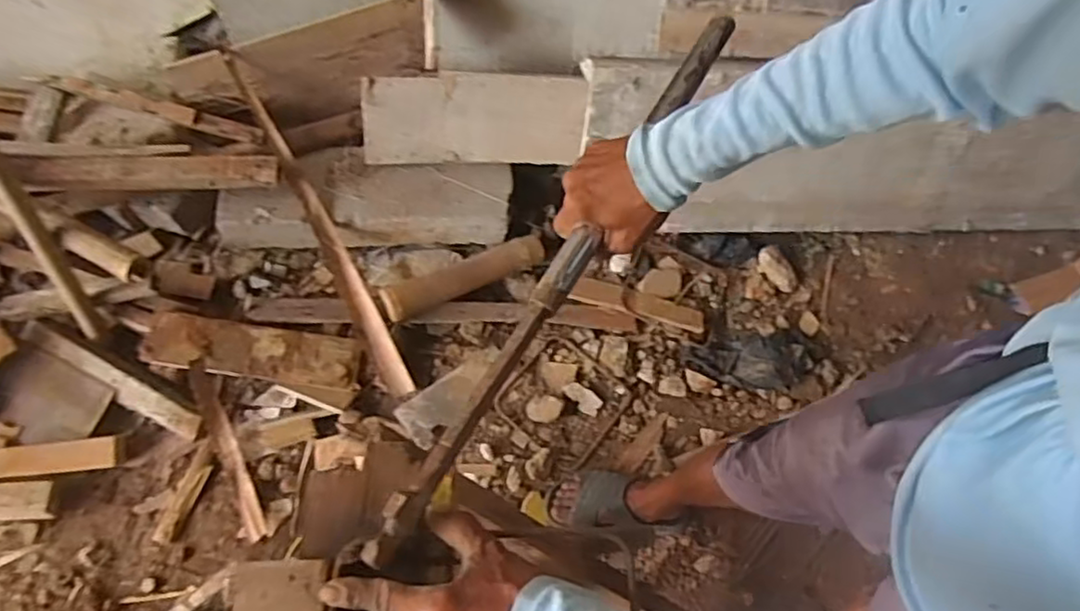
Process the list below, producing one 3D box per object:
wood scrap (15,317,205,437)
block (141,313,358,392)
[{"bbox_3d":[-0.801,0.137,1.266,0.394,0.036,0.051,27,67,9],"label":"wood scrap"},{"bbox_3d":[-0.549,0.085,1.300,0.392,0.032,0.105,10,74,-9],"label":"block"}]

